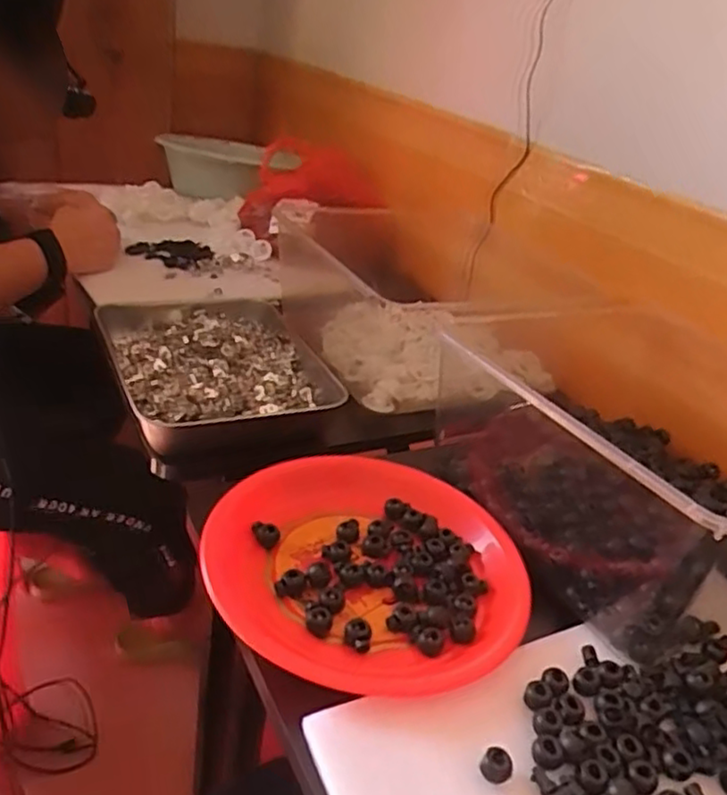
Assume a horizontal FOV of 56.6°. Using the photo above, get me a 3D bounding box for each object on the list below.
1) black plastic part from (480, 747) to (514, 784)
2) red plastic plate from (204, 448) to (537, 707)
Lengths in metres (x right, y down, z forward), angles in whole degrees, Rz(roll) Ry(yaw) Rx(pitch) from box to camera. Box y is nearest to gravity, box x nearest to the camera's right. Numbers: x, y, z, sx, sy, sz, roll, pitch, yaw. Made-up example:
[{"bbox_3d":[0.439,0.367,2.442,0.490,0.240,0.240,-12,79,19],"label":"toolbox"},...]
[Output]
[{"bbox_3d":[0.074,0.203,0.371,0.016,0.010,0.017,8,30,-5],"label":"black plastic part"},{"bbox_3d":[0.006,0.115,0.492,0.222,0.026,0.220,30,35,30],"label":"red plastic plate"}]

